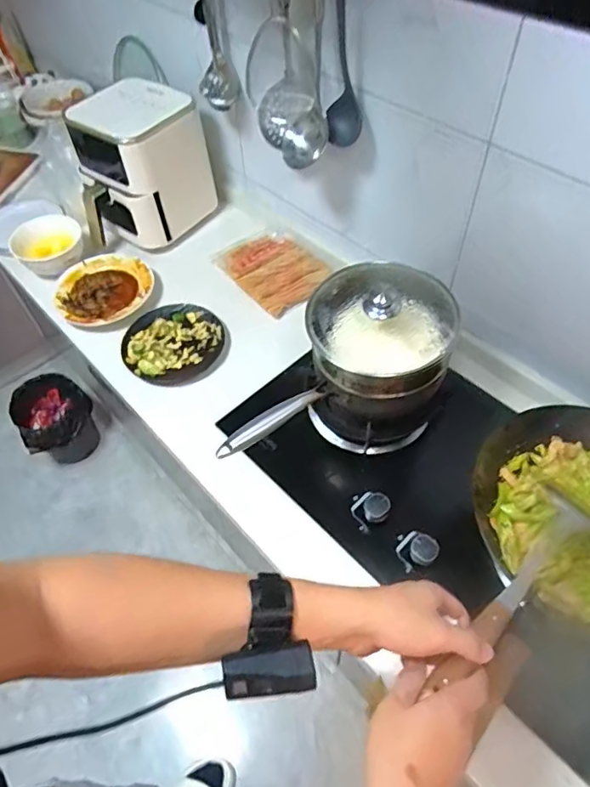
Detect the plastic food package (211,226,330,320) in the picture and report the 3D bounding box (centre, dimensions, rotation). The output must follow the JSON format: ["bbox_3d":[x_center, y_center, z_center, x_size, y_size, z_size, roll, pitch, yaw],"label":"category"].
[{"bbox_3d":[-0.054,-0.309,1.252,0.193,0.013,0.294,-33,59,-20],"label":"plastic food package"}]

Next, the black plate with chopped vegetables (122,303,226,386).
[{"bbox_3d":[-0.262,-0.110,1.124,0.212,0.038,0.197,-1,54,2],"label":"black plate with chopped vegetables"}]

